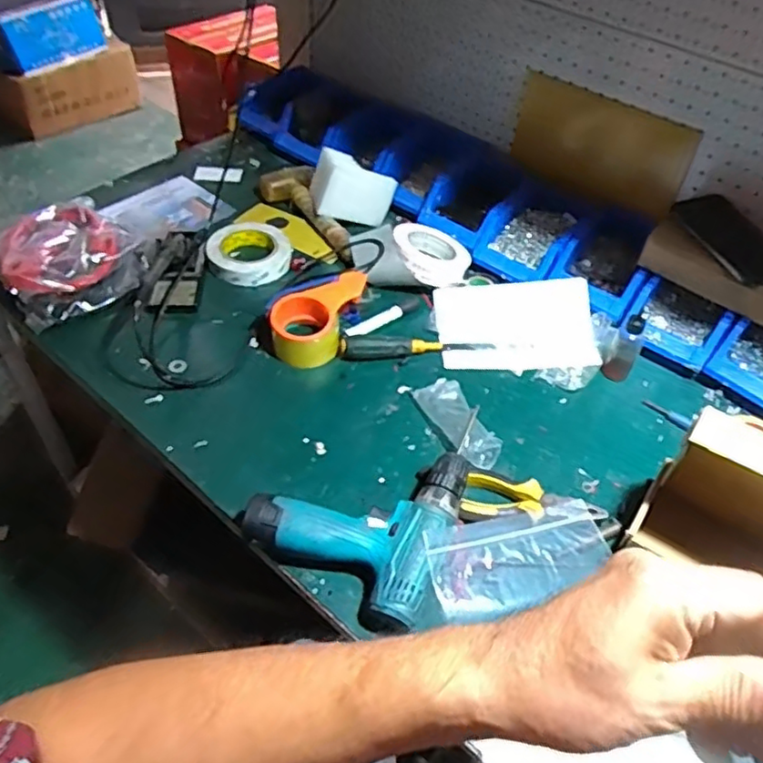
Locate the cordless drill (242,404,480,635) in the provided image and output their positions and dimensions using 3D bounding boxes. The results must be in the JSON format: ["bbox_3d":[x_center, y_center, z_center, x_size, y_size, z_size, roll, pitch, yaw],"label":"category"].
[{"bbox_3d":[-0.011,0.118,0.677,0.190,0.059,0.244,20,50,13],"label":"cordless drill"}]

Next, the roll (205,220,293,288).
[{"bbox_3d":[-0.196,-0.194,0.957,0.122,0.029,0.143,-10,50,-13],"label":"roll"}]

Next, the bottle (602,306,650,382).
[{"bbox_3d":[0.311,-0.045,0.811,0.032,0.106,0.036,24,51,17],"label":"bottle"}]

